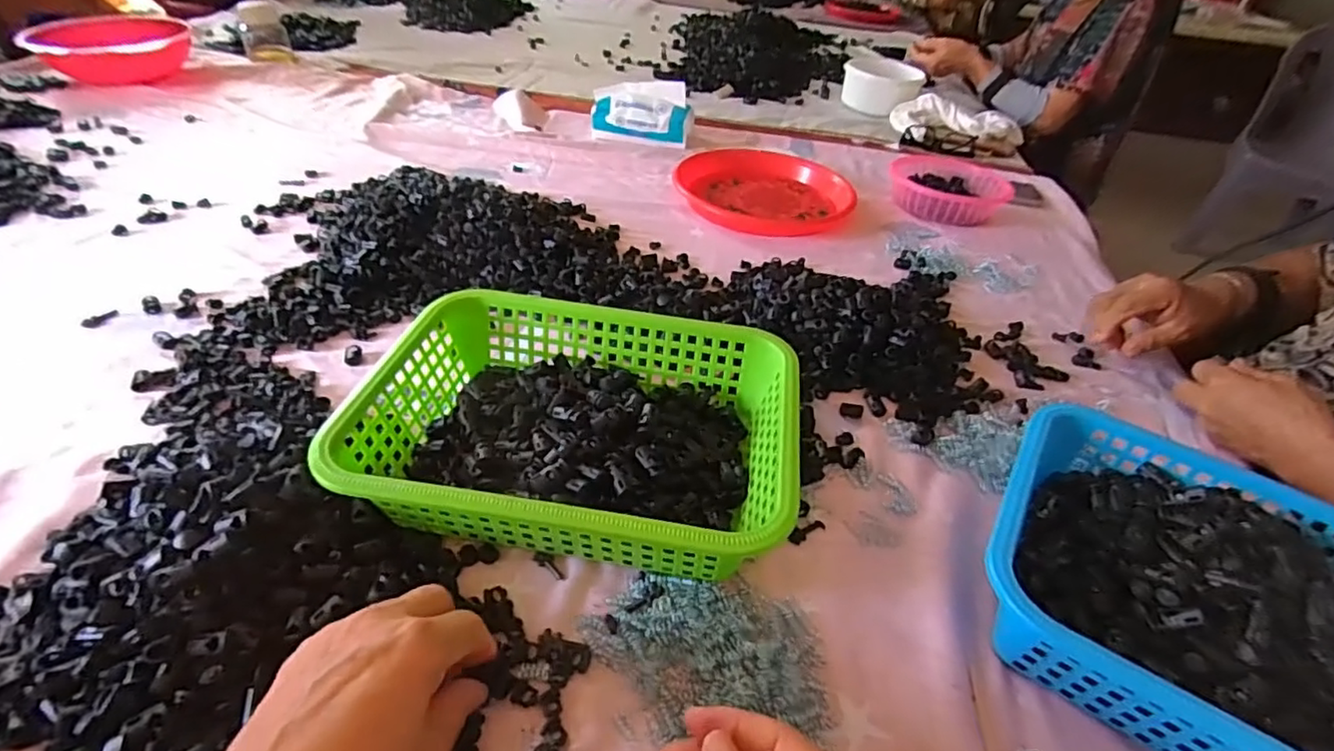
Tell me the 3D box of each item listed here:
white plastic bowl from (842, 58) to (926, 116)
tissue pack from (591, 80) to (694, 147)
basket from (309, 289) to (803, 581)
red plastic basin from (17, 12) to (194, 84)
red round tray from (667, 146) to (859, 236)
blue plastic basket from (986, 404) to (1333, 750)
[{"bbox_3d":[0.437,-0.593,1.271,0.153,0.071,0.162,4,41,-3],"label":"white plastic bowl"},{"bbox_3d":[-0.040,-0.428,1.010,0.164,0.079,0.085,6,41,-1],"label":"tissue pack"},{"bbox_3d":[-0.059,0.035,0.452,0.293,0.073,0.208,10,42,5],"label":"basket"},{"bbox_3d":[-0.952,-0.570,1.071,0.213,0.076,0.213,-17,47,-25],"label":"red plastic basin"},{"bbox_3d":[0.131,-0.276,0.886,0.215,0.035,0.224,4,41,-3],"label":"red round tray"},{"bbox_3d":[0.347,0.149,0.366,0.291,0.079,0.202,29,46,23],"label":"blue plastic basket"}]

